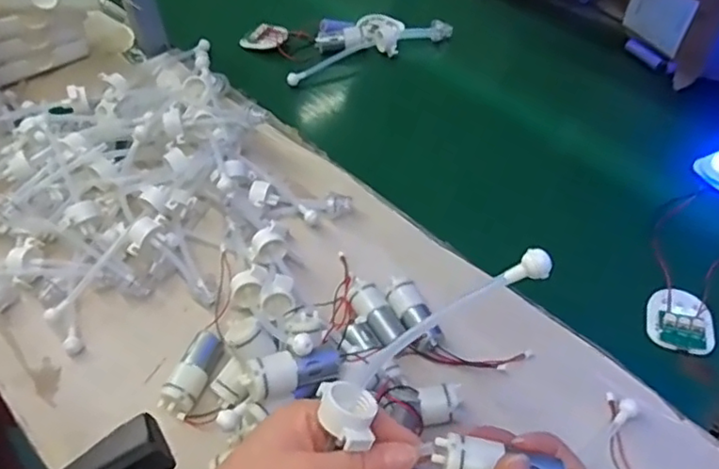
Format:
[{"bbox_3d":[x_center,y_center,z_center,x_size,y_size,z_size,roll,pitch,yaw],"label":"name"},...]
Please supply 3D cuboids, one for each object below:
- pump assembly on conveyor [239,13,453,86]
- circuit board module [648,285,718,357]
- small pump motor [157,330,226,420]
[{"bbox_3d":[-0.017,-0.247,0.759,0.231,0.028,0.103,-20,54,-13],"label":"pump assembly on conveyor"},{"bbox_3d":[0.260,0.069,0.499,0.050,0.008,0.053,14,54,12],"label":"circuit board module"},{"bbox_3d":[-0.125,0.104,0.468,0.022,0.024,0.064,14,54,12],"label":"small pump motor"}]

